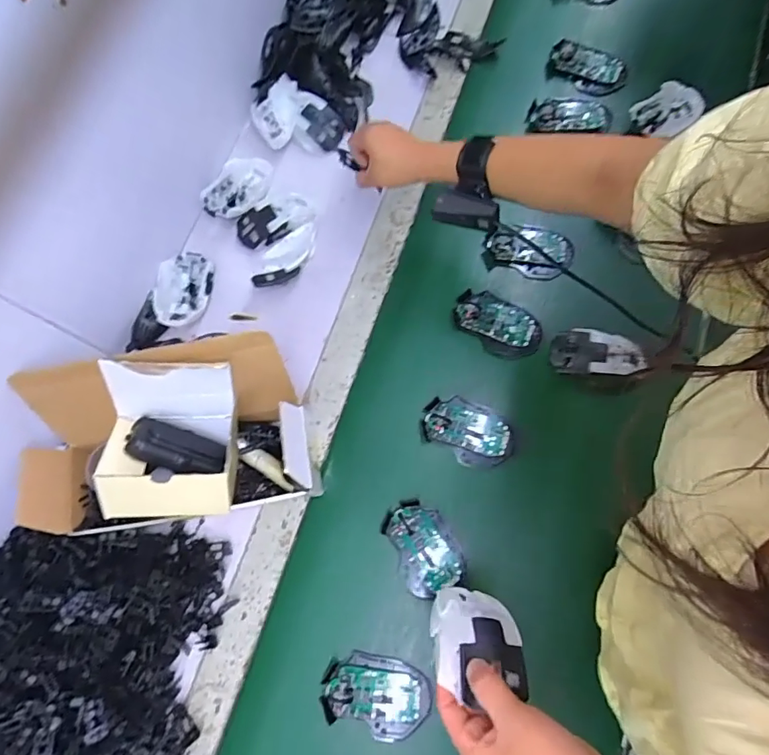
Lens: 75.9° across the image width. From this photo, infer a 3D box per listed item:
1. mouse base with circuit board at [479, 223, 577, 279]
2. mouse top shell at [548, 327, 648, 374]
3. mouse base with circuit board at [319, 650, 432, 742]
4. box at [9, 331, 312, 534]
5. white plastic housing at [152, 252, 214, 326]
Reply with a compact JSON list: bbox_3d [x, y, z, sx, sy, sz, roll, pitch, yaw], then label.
[{"bbox_3d":[0.193,-0.172,0.662,0.116,0.027,0.071,15,76,3],"label":"mouse base with circuit board"},{"bbox_3d":[0.263,-0.030,0.608,0.106,0.031,0.058,6,75,0],"label":"mouse top shell"},{"bbox_3d":[-0.009,0.338,0.524,0.113,0.022,0.074,15,76,3],"label":"mouse base with circuit board"},{"bbox_3d":[-0.233,0.071,0.529,0.289,0.163,0.152,-8,76,-3],"label":"box"},{"bbox_3d":[-0.267,-0.117,0.653,0.074,0.033,0.112,-2,75,-2],"label":"white plastic housing"}]

